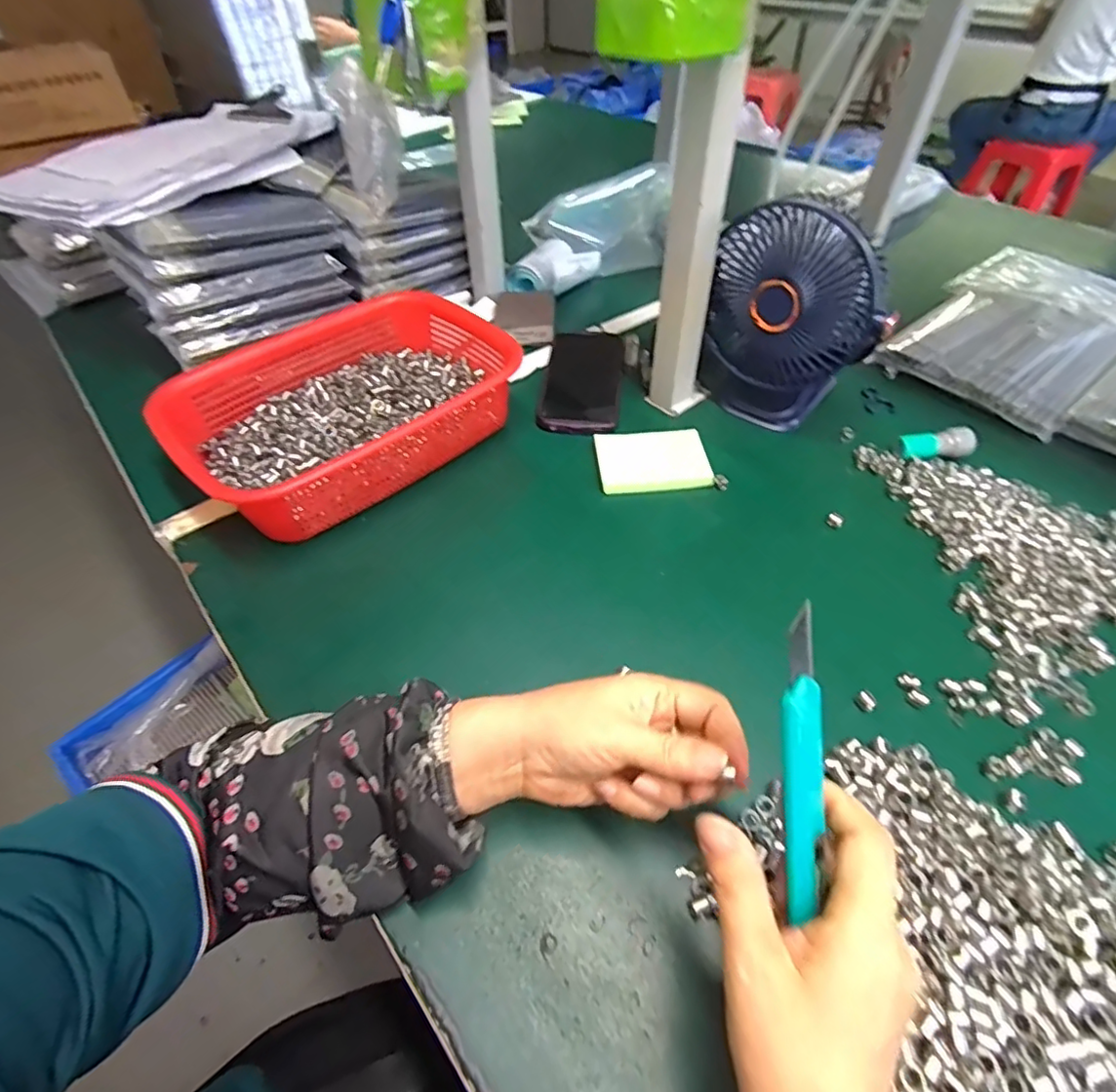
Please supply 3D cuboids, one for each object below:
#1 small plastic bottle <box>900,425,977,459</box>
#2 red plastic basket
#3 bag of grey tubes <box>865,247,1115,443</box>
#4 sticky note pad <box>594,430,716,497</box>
[{"bbox_3d":[0.334,-0.090,0.510,0.059,0.020,0.022,-4,48,-3],"label":"small plastic bottle"},{"bbox_3d":[-0.173,-0.131,0.523,0.280,0.067,0.200,-37,57,-28],"label":"red plastic basket"},{"bbox_3d":[0.514,-0.246,0.641,0.329,0.034,0.192,-32,55,-25],"label":"bag of grey tubes"},{"bbox_3d":[0.083,-0.076,0.512,0.094,0.015,0.064,-3,48,-2],"label":"sticky note pad"}]

